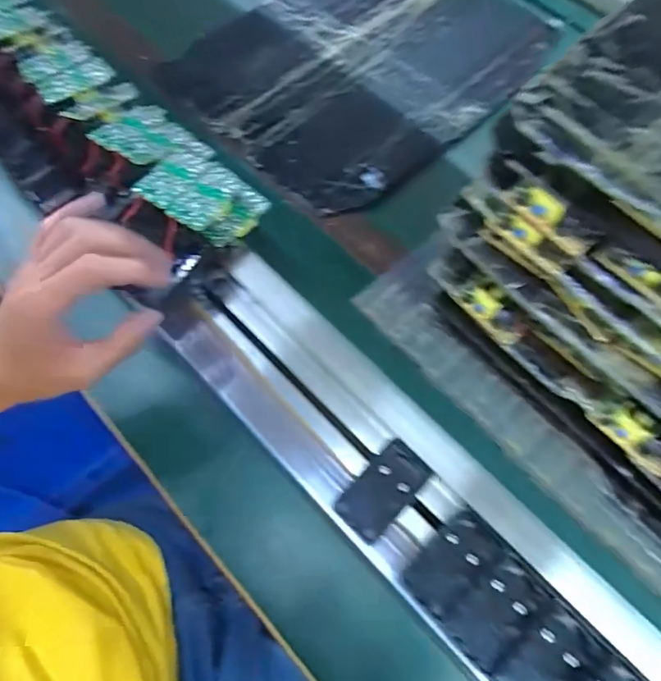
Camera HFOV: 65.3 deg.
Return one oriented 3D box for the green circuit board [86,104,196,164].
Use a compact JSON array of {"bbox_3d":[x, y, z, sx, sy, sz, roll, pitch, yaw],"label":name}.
[{"bbox_3d":[-0.171,-0.192,0.486,0.078,0.014,0.082,36,55,16],"label":"green circuit board"}]

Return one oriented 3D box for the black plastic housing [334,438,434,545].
[{"bbox_3d":[0.041,0.113,0.392,0.040,0.012,0.074,41,69,17],"label":"black plastic housing"}]

